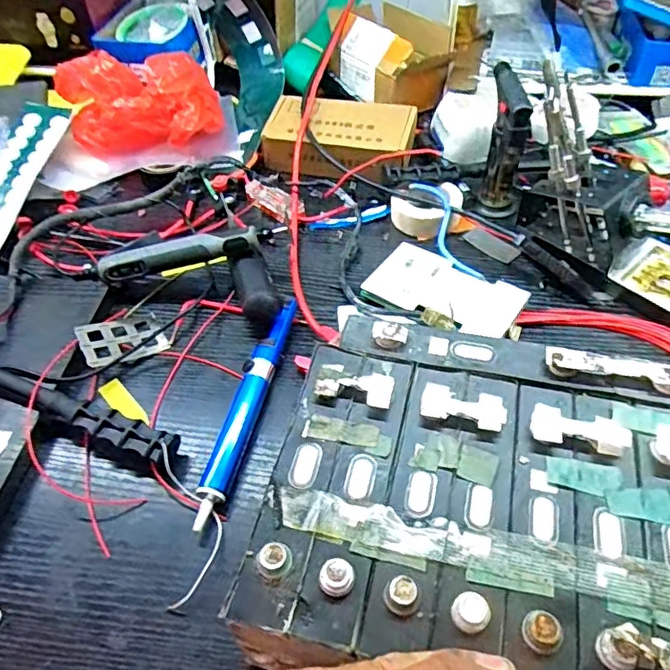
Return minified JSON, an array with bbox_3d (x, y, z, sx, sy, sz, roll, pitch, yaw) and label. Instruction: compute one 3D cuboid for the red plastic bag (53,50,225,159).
[{"bbox_3d":[-0.202,-0.242,0.588,0.160,0.075,0.102,-14,50,-9],"label":"red plastic bag"}]

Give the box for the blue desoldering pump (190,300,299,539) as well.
[{"bbox_3d":[-0.062,0.048,0.406,0.018,0.020,0.184,10,51,11],"label":"blue desoldering pump"}]

